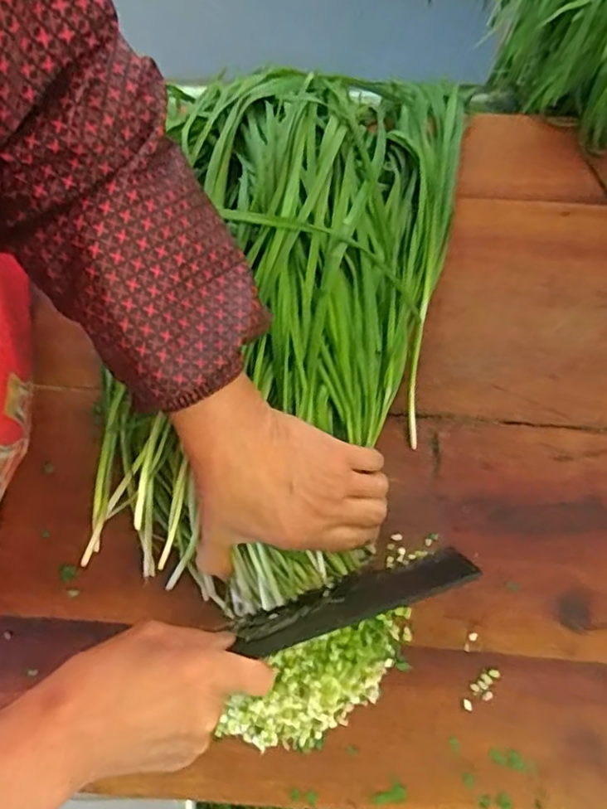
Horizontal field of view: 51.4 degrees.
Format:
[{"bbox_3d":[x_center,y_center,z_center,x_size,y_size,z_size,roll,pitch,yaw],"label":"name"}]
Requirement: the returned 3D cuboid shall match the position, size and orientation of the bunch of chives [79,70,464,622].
[{"bbox_3d":[-0.020,-0.076,0.460,0.227,0.096,0.431,20,84,5],"label":"bunch of chives"}]

